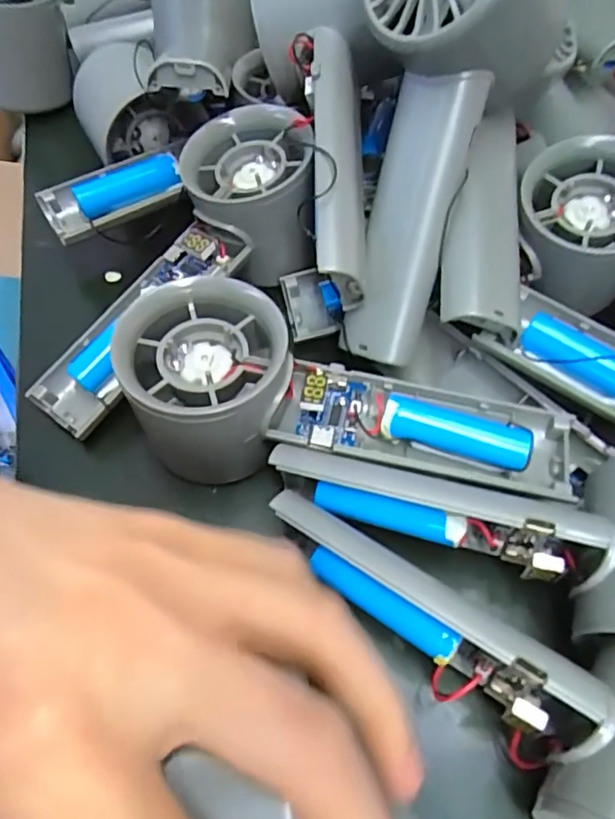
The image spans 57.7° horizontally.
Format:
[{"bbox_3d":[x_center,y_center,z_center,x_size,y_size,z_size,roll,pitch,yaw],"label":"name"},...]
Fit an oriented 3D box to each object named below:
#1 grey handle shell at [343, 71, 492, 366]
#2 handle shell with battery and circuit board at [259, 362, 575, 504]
[{"bbox_3d":[0.039,-0.070,0.213,0.030,0.012,0.103,14,104,7],"label":"grey handle shell"},{"bbox_3d":[0.042,0.007,0.198,0.104,0.018,0.034,10,58,6],"label":"handle shell with battery and circuit board"}]

